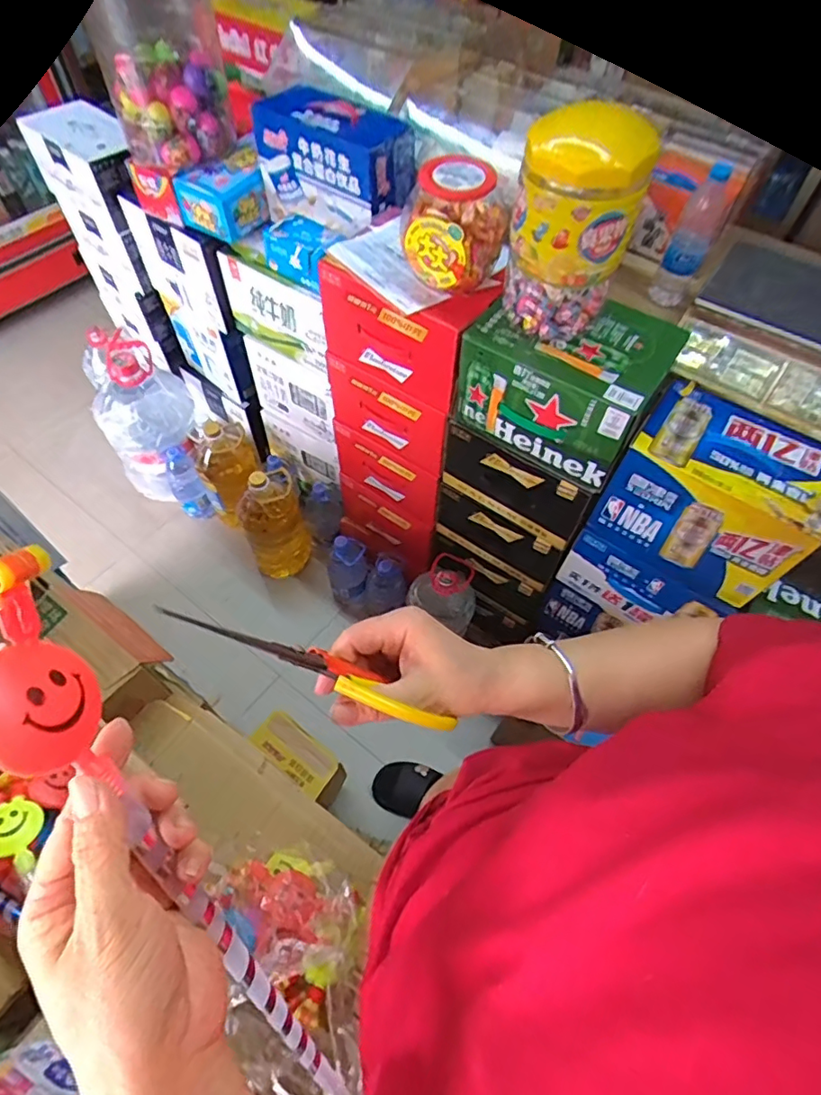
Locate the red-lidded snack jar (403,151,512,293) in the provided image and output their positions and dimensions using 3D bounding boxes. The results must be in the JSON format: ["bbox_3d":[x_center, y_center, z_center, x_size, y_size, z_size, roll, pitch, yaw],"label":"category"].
[{"bbox_3d":[0.063,-0.467,0.785,0.142,0.146,0.137,1,57,-2],"label":"red-lidded snack jar"}]

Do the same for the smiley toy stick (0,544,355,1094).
[{"bbox_3d":[-0.106,0.163,0.270,0.050,0.349,0.047,-33,20,-21],"label":"smiley toy stick"}]

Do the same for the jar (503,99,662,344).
[{"bbox_3d":[0.209,-0.402,0.720,0.128,0.226,0.138,1,57,-2],"label":"jar"}]

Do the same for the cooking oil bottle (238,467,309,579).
[{"bbox_3d":[-0.362,-0.077,1.453,0.149,0.328,0.160,1,57,-2],"label":"cooking oil bottle"}]

